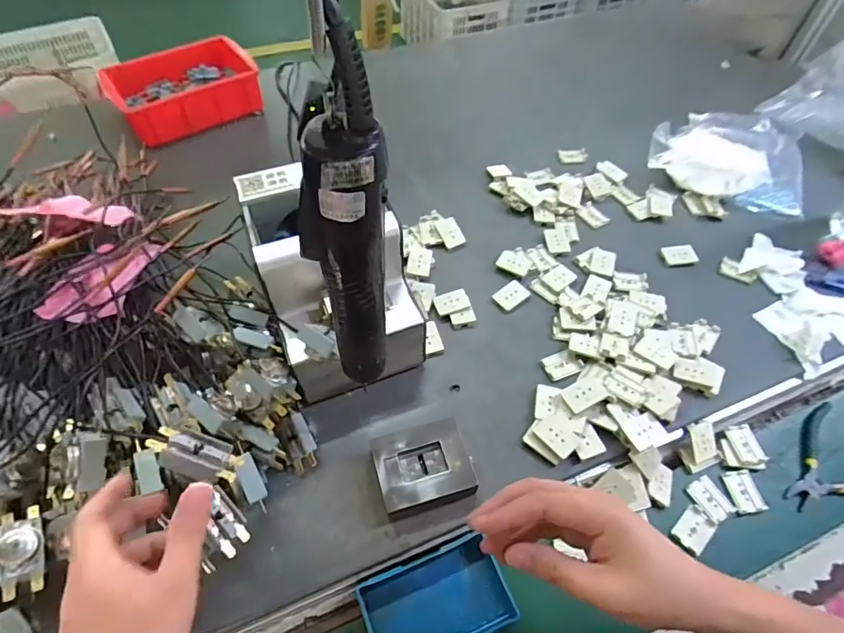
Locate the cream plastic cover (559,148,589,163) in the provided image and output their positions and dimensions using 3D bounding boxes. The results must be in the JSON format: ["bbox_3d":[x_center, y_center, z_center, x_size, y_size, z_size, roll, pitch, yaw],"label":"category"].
[{"bbox_3d":[0.222,-0.237,0.697,0.040,0.006,0.029,1,55,-1],"label":"cream plastic cover"}]

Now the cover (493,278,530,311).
[{"bbox_3d":[0.104,-0.026,0.546,0.040,0.006,0.028,-32,62,-22],"label":"cover"}]

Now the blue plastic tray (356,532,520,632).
[{"bbox_3d":[0.012,0.235,0.387,0.113,0.025,0.070,-18,58,-14],"label":"blue plastic tray"}]

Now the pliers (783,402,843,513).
[{"bbox_3d":[0.415,0.140,0.486,0.121,0.009,0.094,-7,56,-7],"label":"pliers"}]

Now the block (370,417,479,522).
[{"bbox_3d":[0.001,0.135,0.421,0.080,0.033,0.069,-14,57,-11],"label":"block"}]

